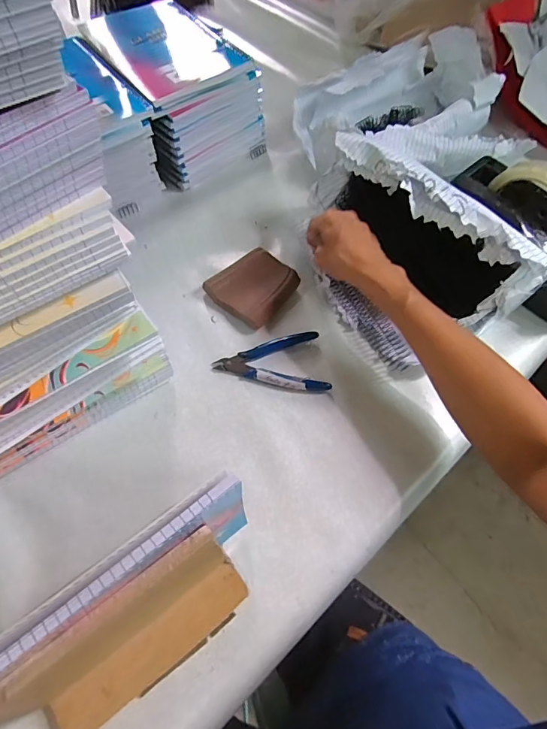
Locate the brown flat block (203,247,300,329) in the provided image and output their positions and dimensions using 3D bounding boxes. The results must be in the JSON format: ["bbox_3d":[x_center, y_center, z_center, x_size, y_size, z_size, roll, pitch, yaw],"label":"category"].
[{"bbox_3d":[-0.023,-0.093,0.508,0.085,0.022,0.086,37,66,17],"label":"brown flat block"}]

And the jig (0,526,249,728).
[{"bbox_3d":[-0.098,0.193,0.296,0.166,0.114,0.058,-33,67,-18],"label":"jig"}]

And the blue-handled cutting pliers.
[{"bbox_3d":[-0.005,-0.003,0.465,0.119,0.011,0.073,-4,61,-4],"label":"blue-handled cutting pliers"}]

